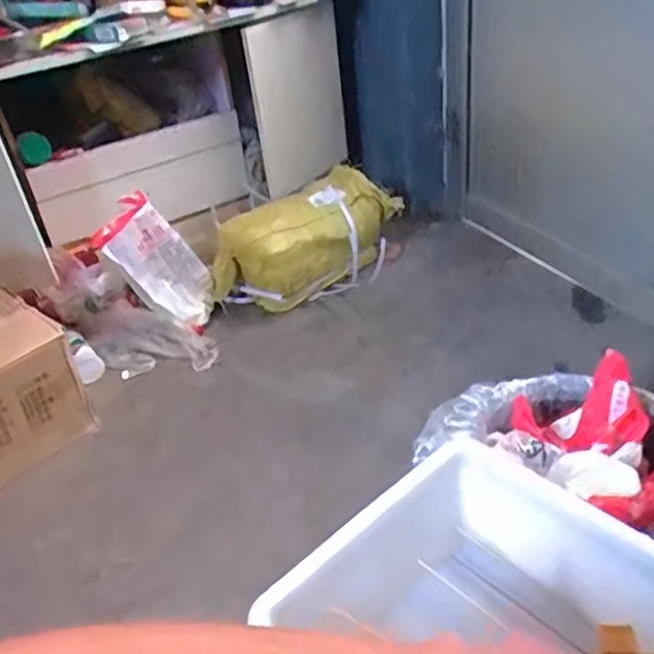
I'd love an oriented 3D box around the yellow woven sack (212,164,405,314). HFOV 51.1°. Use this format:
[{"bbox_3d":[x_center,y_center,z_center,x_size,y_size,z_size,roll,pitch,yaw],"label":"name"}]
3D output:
[{"bbox_3d":[-0.025,-0.180,1.509,0.409,0.216,0.207,-30,41,-28],"label":"yellow woven sack"}]

